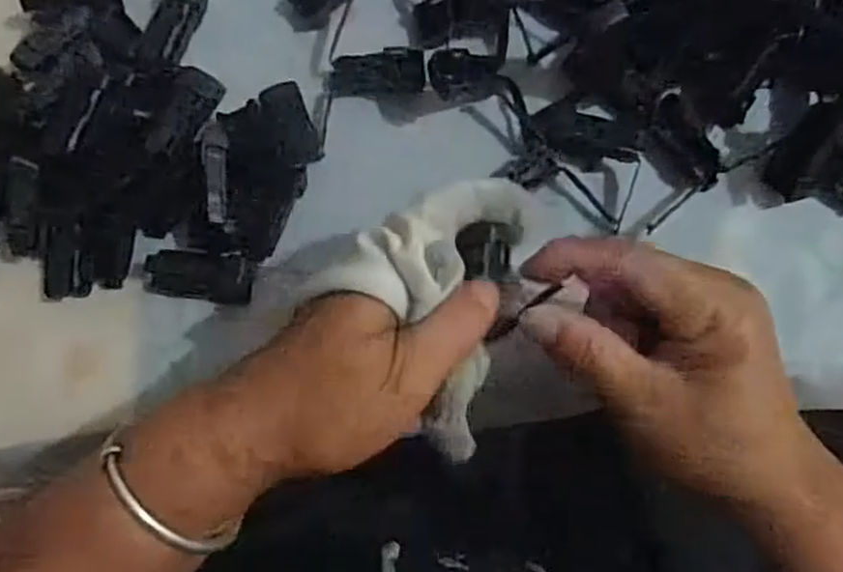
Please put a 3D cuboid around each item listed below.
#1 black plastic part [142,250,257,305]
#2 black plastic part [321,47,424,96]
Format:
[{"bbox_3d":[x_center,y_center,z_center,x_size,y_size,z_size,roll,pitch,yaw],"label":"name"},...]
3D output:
[{"bbox_3d":[-0.104,-0.004,0.350,0.050,0.009,0.021,6,76,3],"label":"black plastic part"},{"bbox_3d":[-0.024,-0.107,0.373,0.051,0.015,0.018,0,75,2],"label":"black plastic part"}]

